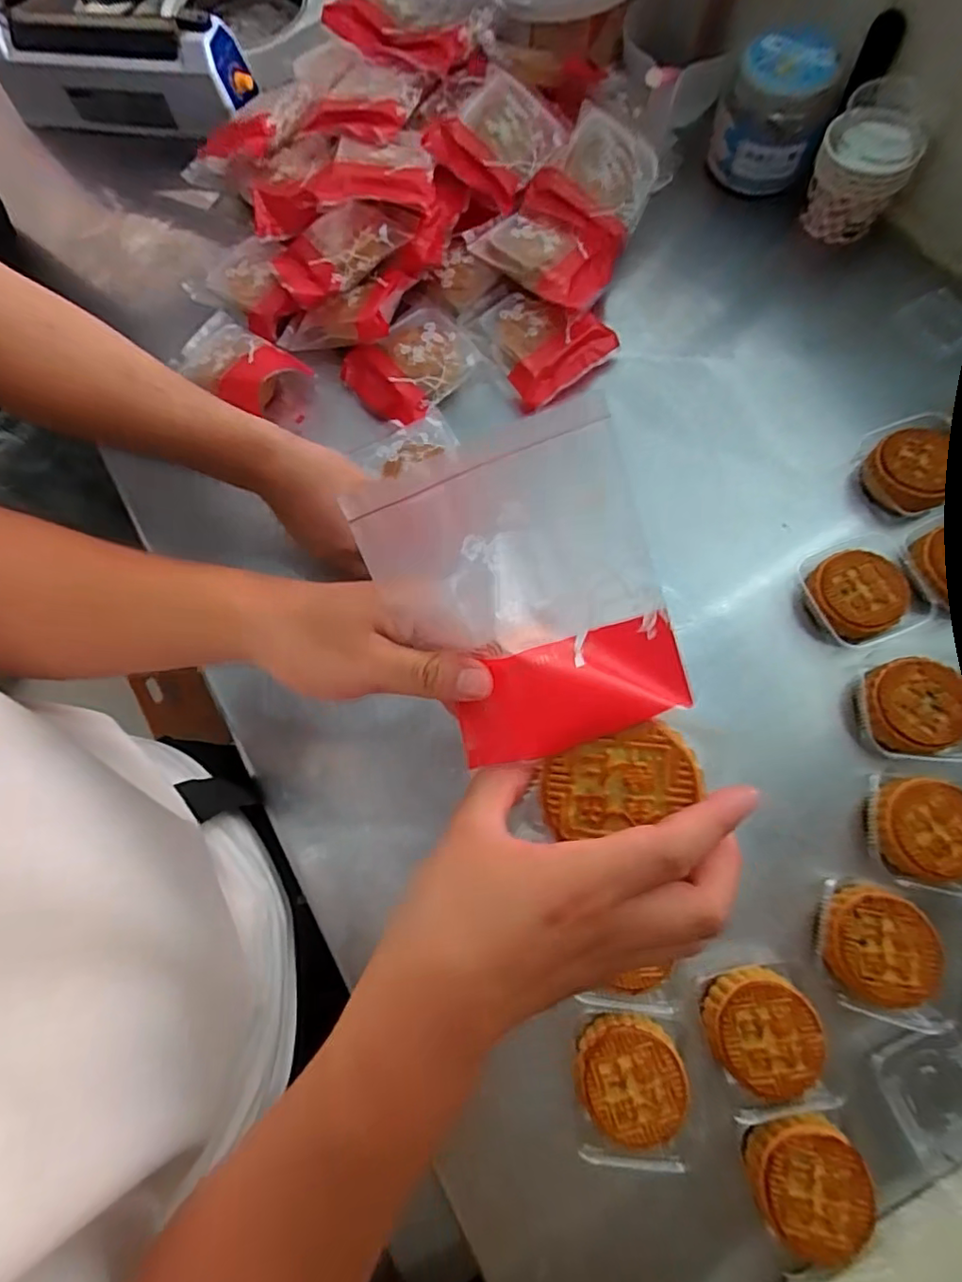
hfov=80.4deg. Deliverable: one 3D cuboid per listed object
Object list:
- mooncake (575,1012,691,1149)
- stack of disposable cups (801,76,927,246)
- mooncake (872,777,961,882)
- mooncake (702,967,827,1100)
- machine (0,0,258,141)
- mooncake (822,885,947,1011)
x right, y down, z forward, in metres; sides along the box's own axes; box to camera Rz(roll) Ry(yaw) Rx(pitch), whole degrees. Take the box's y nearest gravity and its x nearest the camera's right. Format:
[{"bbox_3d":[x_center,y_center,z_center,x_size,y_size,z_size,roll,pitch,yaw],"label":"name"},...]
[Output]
[{"bbox_3d":[0.096,0.279,0.369,0.064,0.031,0.065,-1,74,4],"label":"mooncake"},{"bbox_3d":[0.348,-0.435,0.523,0.078,0.087,0.073,19,74,8],"label":"stack of disposable cups"},{"bbox_3d":[0.307,0.130,0.395,0.061,0.031,0.064,-4,74,4],"label":"mooncake"},{"bbox_3d":[0.181,0.250,0.367,0.066,0.027,0.065,-1,74,4],"label":"mooncake"},{"bbox_3d":[-0.371,-0.598,0.540,0.266,0.182,0.067,17,76,9],"label":"machine"},{"bbox_3d":[0.263,0.201,0.378,0.066,0.025,0.067,-1,74,4],"label":"mooncake"}]

